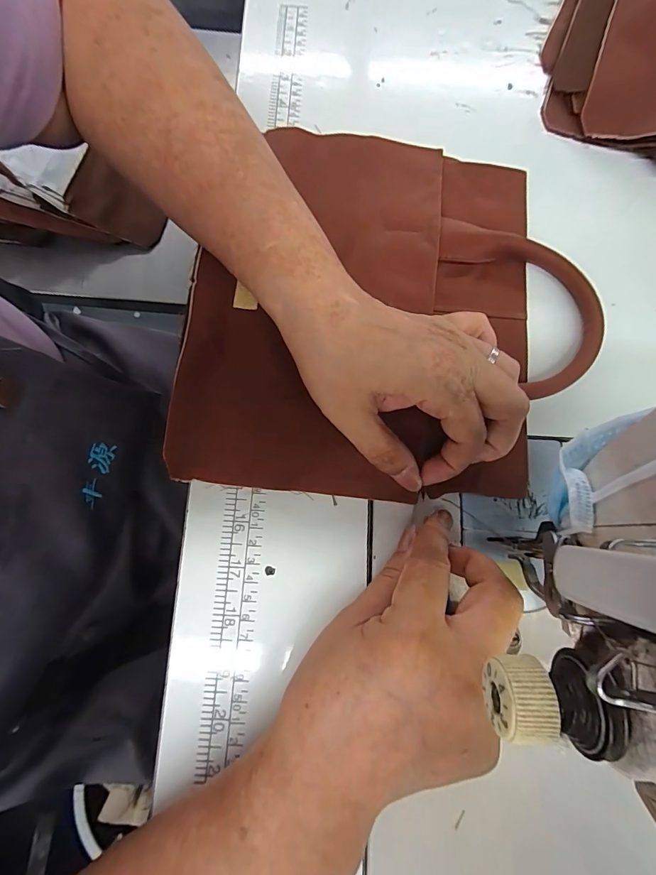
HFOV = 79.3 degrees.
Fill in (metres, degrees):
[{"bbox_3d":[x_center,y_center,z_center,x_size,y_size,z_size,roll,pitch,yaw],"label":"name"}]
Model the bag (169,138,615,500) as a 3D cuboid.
[{"bbox_3d":[0.041,-0.086,0.254,0.255,0.014,0.251,5,78,0],"label":"bag"}]

